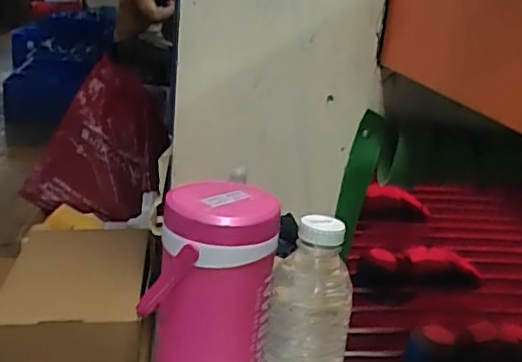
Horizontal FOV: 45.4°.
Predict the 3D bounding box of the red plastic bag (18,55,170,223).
[{"bbox_3d":[-0.327,-0.081,1.238,0.260,0.281,0.116,6,17,1],"label":"red plastic bag"}]

